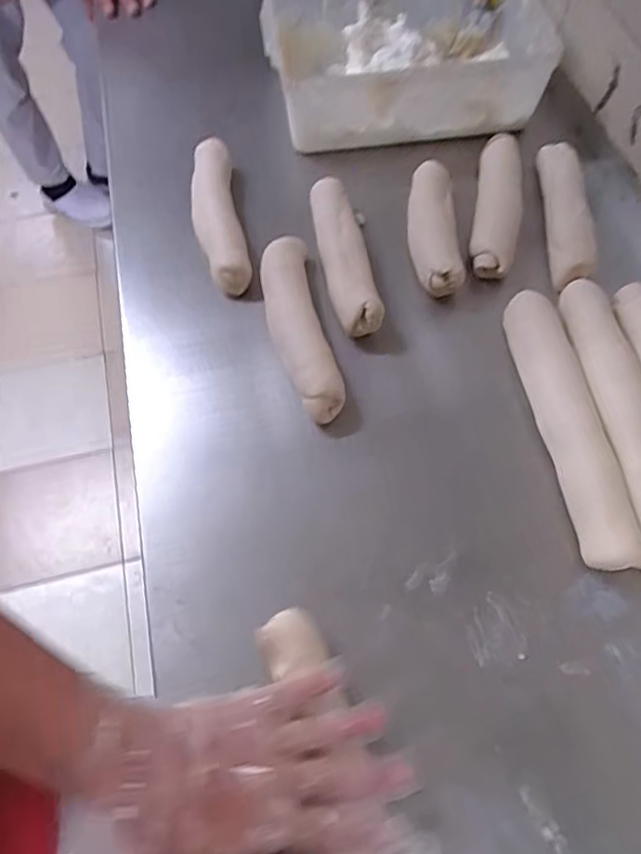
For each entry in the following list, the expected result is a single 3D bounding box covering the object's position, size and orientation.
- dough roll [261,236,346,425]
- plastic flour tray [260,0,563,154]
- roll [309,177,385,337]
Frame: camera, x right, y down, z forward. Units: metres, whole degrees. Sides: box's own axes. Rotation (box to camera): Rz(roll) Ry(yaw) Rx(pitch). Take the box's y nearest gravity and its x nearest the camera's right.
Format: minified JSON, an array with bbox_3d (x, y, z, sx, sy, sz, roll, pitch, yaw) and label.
[{"bbox_3d":[-0.026,-0.113,0.592,0.057,0.052,0.225,-12,64,-4],"label":"dough roll"},{"bbox_3d":[0.107,-0.497,0.768,0.337,0.099,0.258,-7,64,-2],"label":"plastic flour tray"},{"bbox_3d":[0.024,-0.192,0.633,0.053,0.036,0.213,-8,64,-2],"label":"roll"}]

